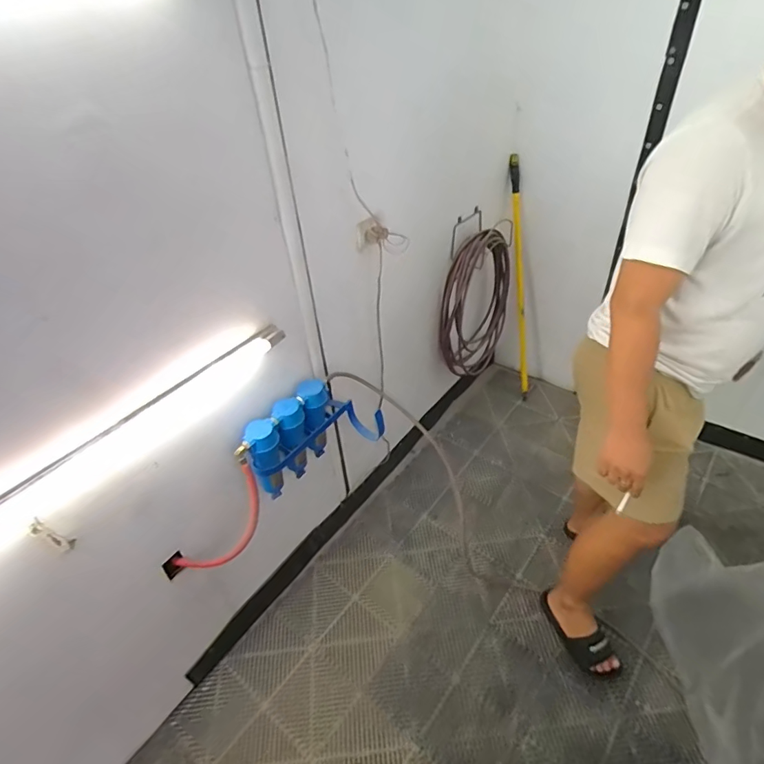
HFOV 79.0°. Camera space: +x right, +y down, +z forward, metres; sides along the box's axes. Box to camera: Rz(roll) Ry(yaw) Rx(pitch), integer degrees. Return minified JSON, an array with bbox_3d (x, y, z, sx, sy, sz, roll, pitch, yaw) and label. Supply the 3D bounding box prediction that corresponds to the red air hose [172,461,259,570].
[{"bbox_3d":[-0.391,0.367,1.202,0.093,0.142,0.326,32,88,36],"label":"red air hose"}]

